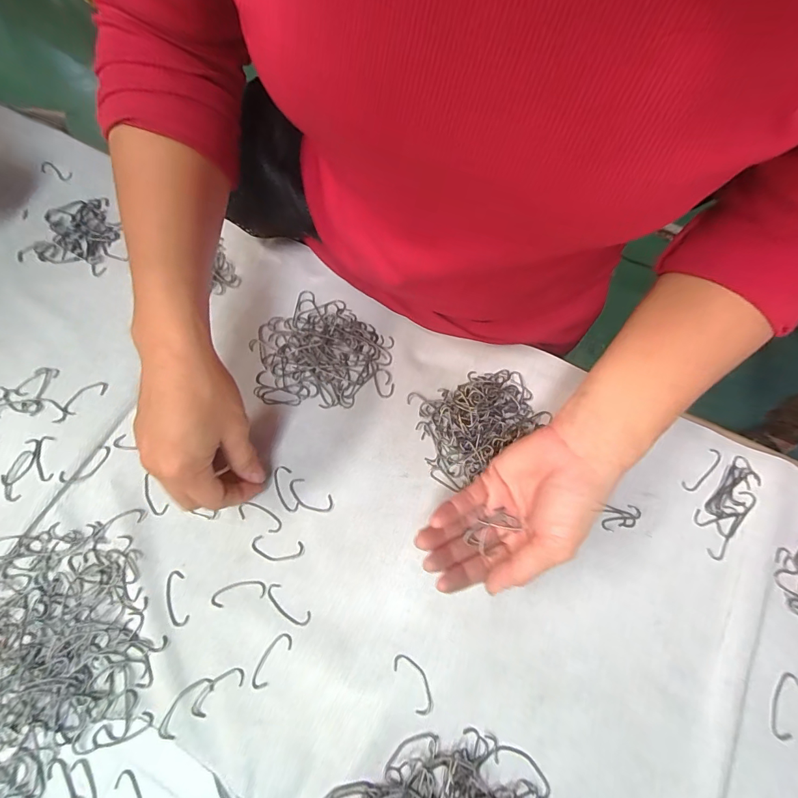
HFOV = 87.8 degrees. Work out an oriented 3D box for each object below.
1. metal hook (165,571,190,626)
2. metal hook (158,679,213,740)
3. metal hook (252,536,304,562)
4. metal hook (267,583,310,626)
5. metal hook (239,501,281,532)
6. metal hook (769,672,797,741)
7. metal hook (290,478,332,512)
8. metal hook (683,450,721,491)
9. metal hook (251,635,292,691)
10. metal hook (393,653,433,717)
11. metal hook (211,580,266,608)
[{"bbox_3d":[-0.160,0.143,0.296,0.014,0.004,0.037,-17,71,-7],"label":"metal hook"},{"bbox_3d":[-0.144,0.204,0.275,0.014,0.004,0.042,31,72,10],"label":"metal hook"},{"bbox_3d":[-0.092,0.113,0.310,0.039,0.004,0.016,8,70,2],"label":"metal hook"},{"bbox_3d":[-0.080,0.148,0.296,0.037,0.004,0.012,37,73,12],"label":"metal hook"},{"bbox_3d":[-0.107,0.090,0.318,0.036,0.004,0.014,22,71,7],"label":"metal hook"},{"bbox_3d":[0.259,0.206,0.278,0.015,0.004,0.042,27,71,9],"label":"metal hook"},{"bbox_3d":[-0.070,0.076,0.323,0.038,0.004,0.018,28,72,9],"label":"metal hook"},{"bbox_3d":[0.244,0.057,0.332,0.011,0.005,0.043,43,75,14],"label":"metal hook"},{"bbox_3d":[-0.088,0.179,0.284,0.013,0.004,0.037,31,72,10],"label":"metal hook"},{"bbox_3d":[0.011,0.192,0.279,0.016,0.004,0.039,-30,73,-11],"label":"metal hook"},{"bbox_3d":[-0.117,0.140,0.300,0.038,0.004,0.014,-13,70,-6],"label":"metal hook"}]

